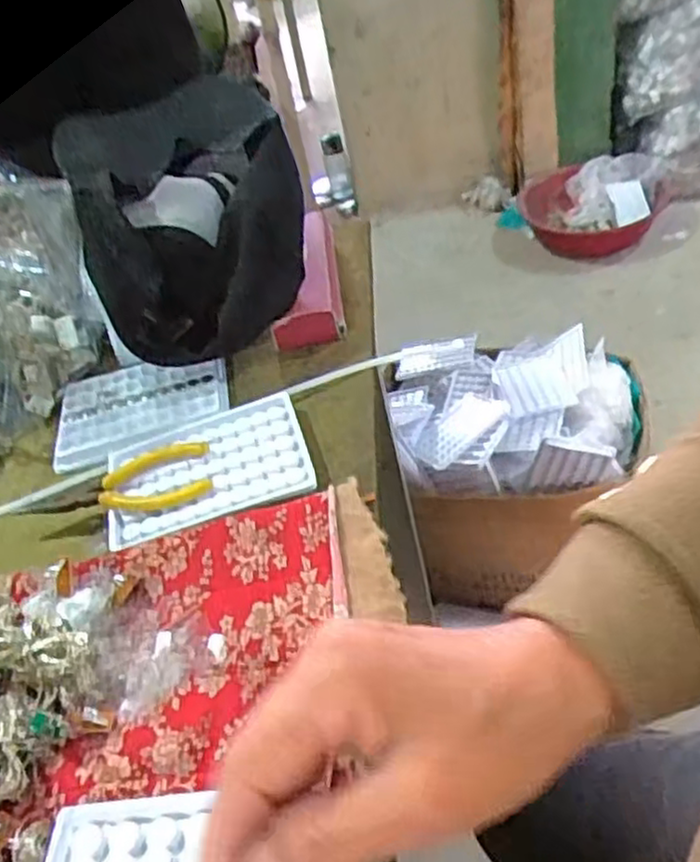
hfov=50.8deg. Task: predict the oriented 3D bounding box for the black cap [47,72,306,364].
[{"bbox_3d":[-0.115,-0.155,0.566,0.163,0.155,0.168,-8,40,7],"label":"black cap"}]

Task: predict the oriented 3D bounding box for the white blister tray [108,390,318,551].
[{"bbox_3d":[-0.093,0.022,0.478,0.128,0.014,0.098,-16,41,-3],"label":"white blister tray"}]

